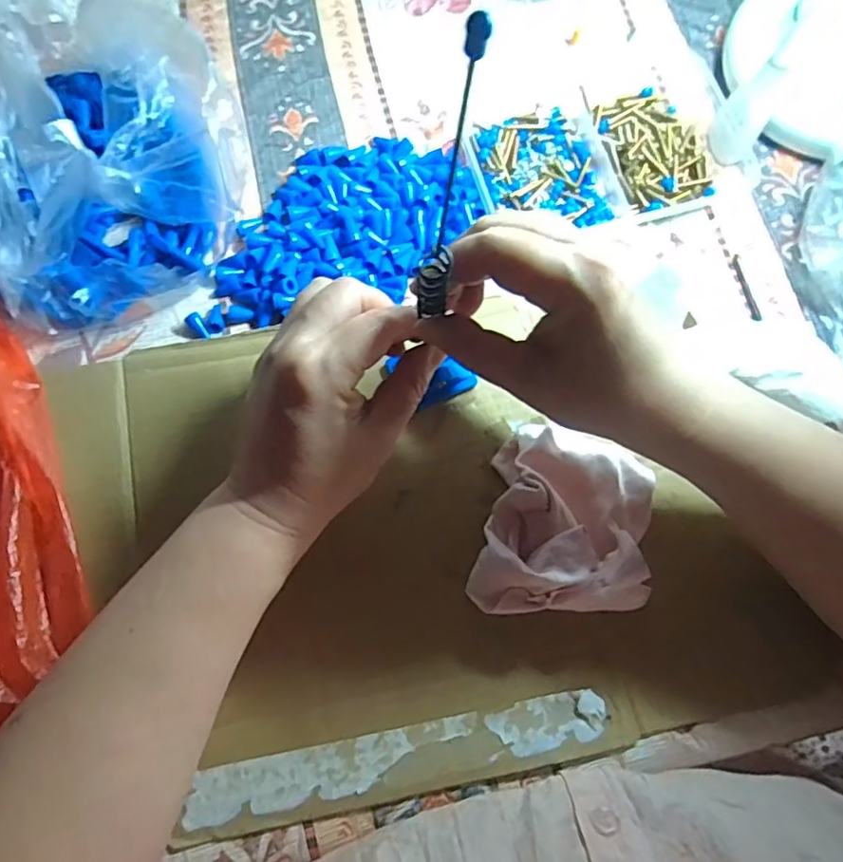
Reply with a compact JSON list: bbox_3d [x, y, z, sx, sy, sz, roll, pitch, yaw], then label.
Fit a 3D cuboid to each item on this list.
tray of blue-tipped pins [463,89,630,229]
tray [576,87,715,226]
[{"bbox_3d":[0.075,-0.163,0.359,0.086,0.017,0.091,-12,75,-5],"label":"tray of blue-tipped pins"},{"bbox_3d":[0.152,-0.182,0.369,0.074,0.016,0.094,-15,75,-6],"label":"tray"}]

